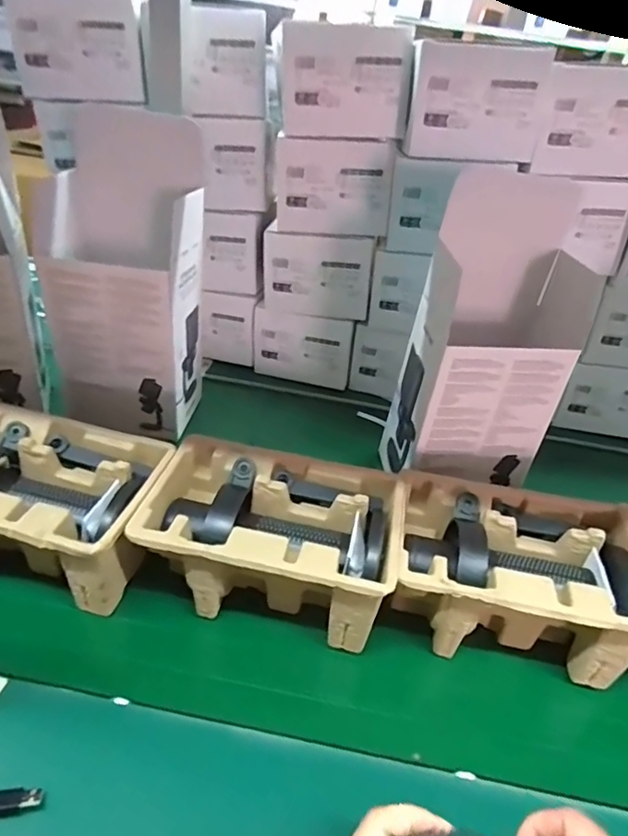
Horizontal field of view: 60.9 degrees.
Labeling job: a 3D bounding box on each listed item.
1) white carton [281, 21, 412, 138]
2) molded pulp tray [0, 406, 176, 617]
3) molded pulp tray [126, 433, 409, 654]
[{"bbox_3d":[0.036,-0.394,0.630,0.141,0.109,0.086,3,30,-6],"label":"white carton"},{"bbox_3d":[-0.263,0.082,0.501,0.225,0.109,0.145,10,30,5],"label":"molded pulp tray"},{"bbox_3d":[-0.037,0.117,0.503,0.225,0.103,0.147,10,30,6],"label":"molded pulp tray"}]

